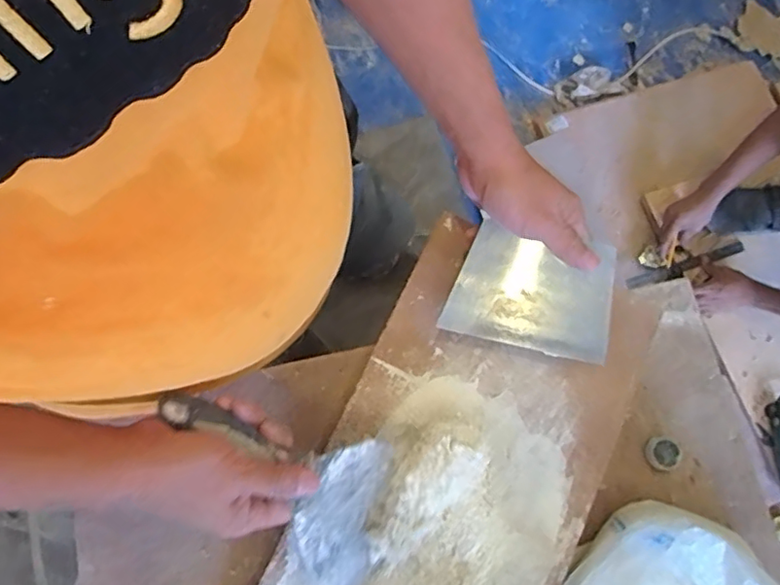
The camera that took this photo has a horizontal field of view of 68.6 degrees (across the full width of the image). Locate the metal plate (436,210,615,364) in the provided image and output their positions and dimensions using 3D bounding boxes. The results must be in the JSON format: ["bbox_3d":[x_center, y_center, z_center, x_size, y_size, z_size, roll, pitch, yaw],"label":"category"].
[{"bbox_3d":[0.122,-0.001,0.488,0.135,0.006,0.095,13,98,5],"label":"metal plate"}]

